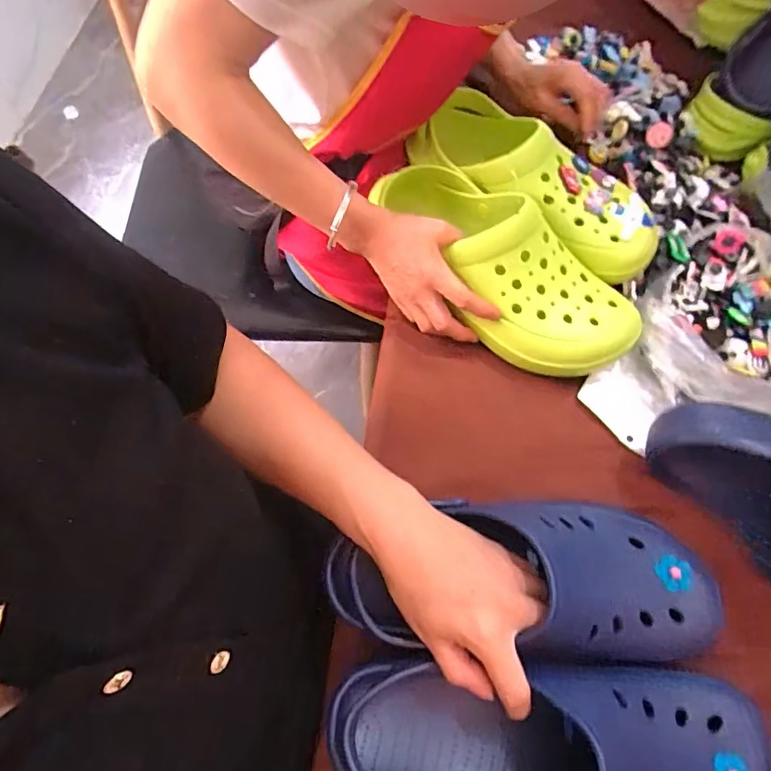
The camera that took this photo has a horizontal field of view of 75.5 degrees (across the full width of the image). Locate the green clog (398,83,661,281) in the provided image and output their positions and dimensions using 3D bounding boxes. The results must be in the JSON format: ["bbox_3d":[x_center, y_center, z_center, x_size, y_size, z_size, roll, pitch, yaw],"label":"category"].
[{"bbox_3d":[0.148,-0.217,0.518,0.288,0.090,0.105,40,70,15],"label":"green clog"}]

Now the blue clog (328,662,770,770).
[{"bbox_3d":[0.106,0.239,0.324,0.280,0.087,0.108,3,65,0],"label":"blue clog"}]

